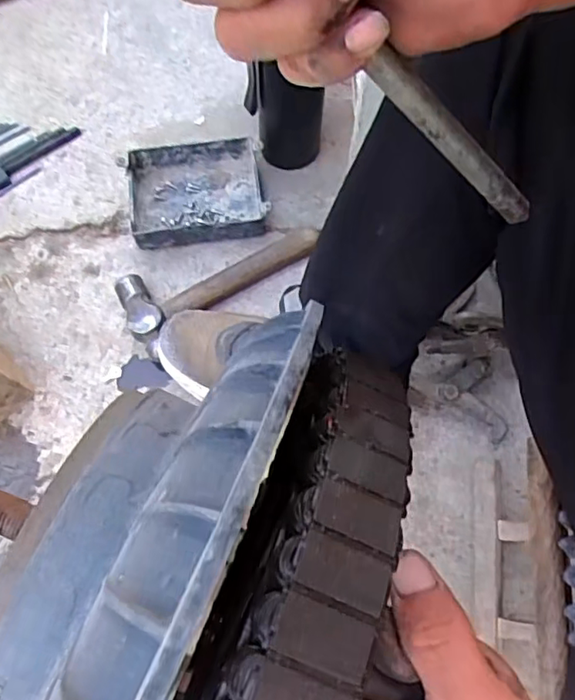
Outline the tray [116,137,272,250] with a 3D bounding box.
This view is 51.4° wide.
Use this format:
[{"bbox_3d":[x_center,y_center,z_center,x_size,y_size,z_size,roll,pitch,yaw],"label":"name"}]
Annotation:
[{"bbox_3d":[-0.116,-0.200,0.759,0.168,0.048,0.140,-6,72,-5],"label":"tray"}]

